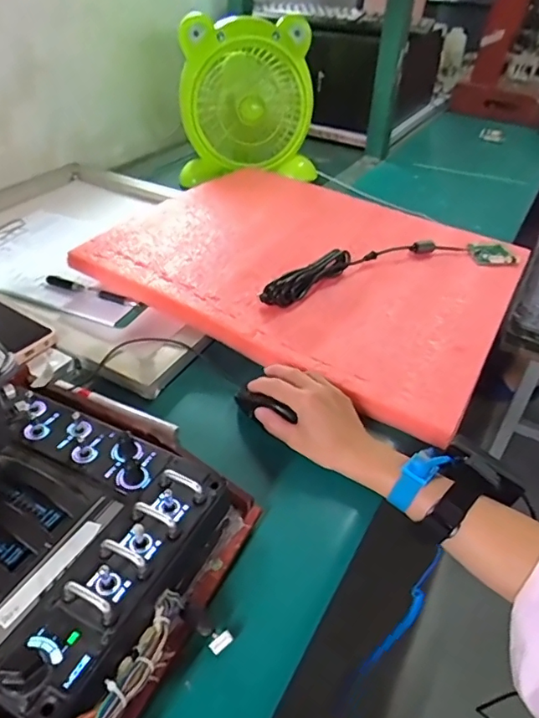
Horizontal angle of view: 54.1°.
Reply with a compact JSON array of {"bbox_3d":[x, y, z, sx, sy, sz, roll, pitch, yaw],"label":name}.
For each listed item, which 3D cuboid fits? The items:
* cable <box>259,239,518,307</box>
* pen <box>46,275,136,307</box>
[{"bbox_3d":[0.162,-0.132,0.703,0.392,0.034,0.082,-15,43,-20],"label":"cable"},{"bbox_3d":[-0.231,-0.088,0.675,0.141,0.016,0.014,19,42,19],"label":"pen"}]

